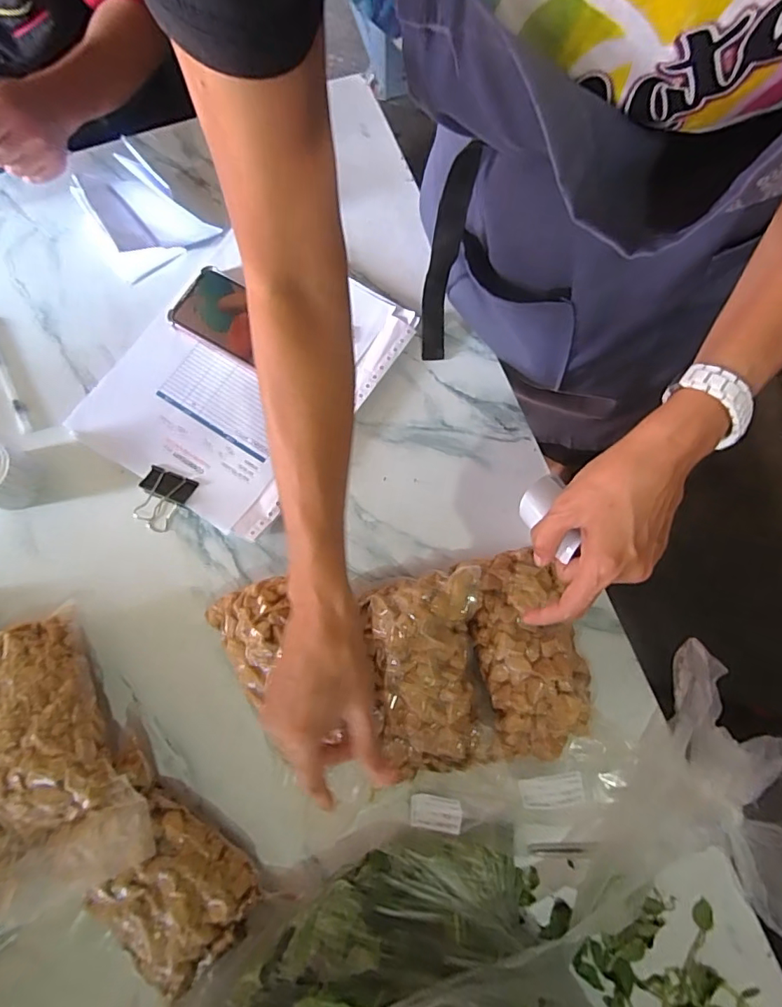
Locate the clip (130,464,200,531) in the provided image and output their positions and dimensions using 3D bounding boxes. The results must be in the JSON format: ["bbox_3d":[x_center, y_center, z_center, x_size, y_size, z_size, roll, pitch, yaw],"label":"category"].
[{"bbox_3d":[-0.225,-0.004,0.486,0.052,0.029,0.057,21,77,5],"label":"clip"}]

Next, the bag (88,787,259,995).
[{"bbox_3d":[-0.171,0.300,0.395,0.093,0.059,0.126,-41,80,-9],"label":"bag"}]

